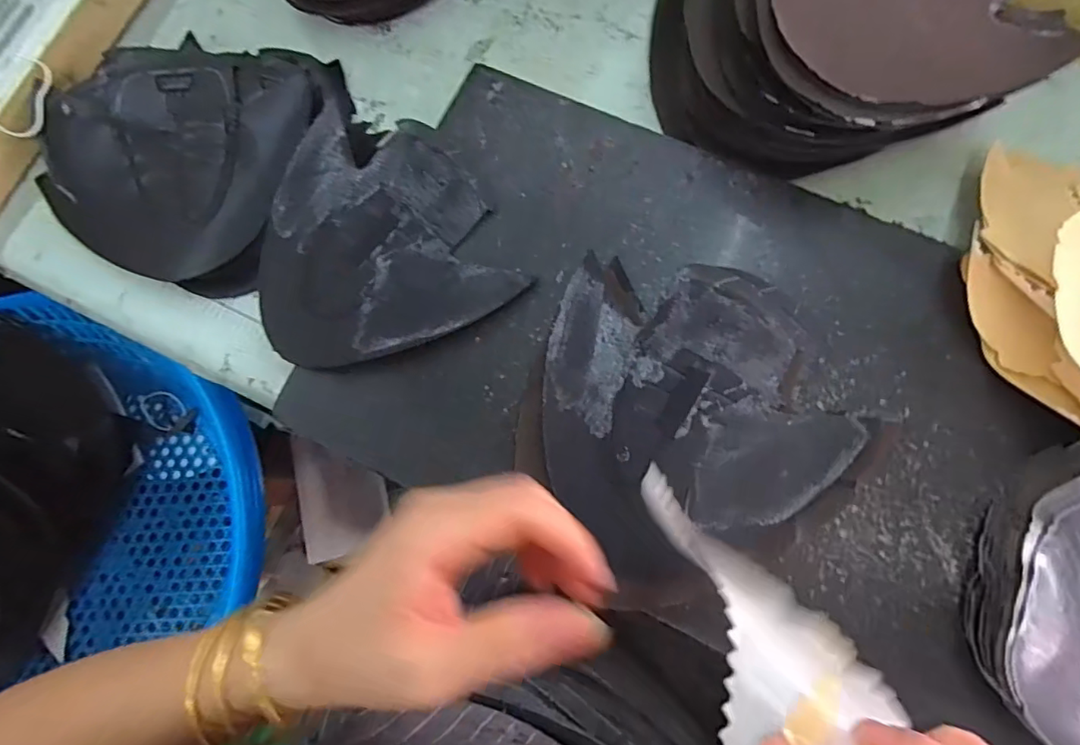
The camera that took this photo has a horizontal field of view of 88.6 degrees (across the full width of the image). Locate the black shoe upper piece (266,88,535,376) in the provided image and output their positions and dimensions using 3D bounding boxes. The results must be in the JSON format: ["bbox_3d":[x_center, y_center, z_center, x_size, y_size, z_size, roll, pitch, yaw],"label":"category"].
[{"bbox_3d":[-0.125,-0.097,0.385,0.163,0.028,0.191,-29,74,-7],"label":"black shoe upper piece"}]

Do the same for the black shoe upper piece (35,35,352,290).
[{"bbox_3d":[-0.274,-0.179,0.440,0.198,0.059,0.215,22,79,8],"label":"black shoe upper piece"}]

